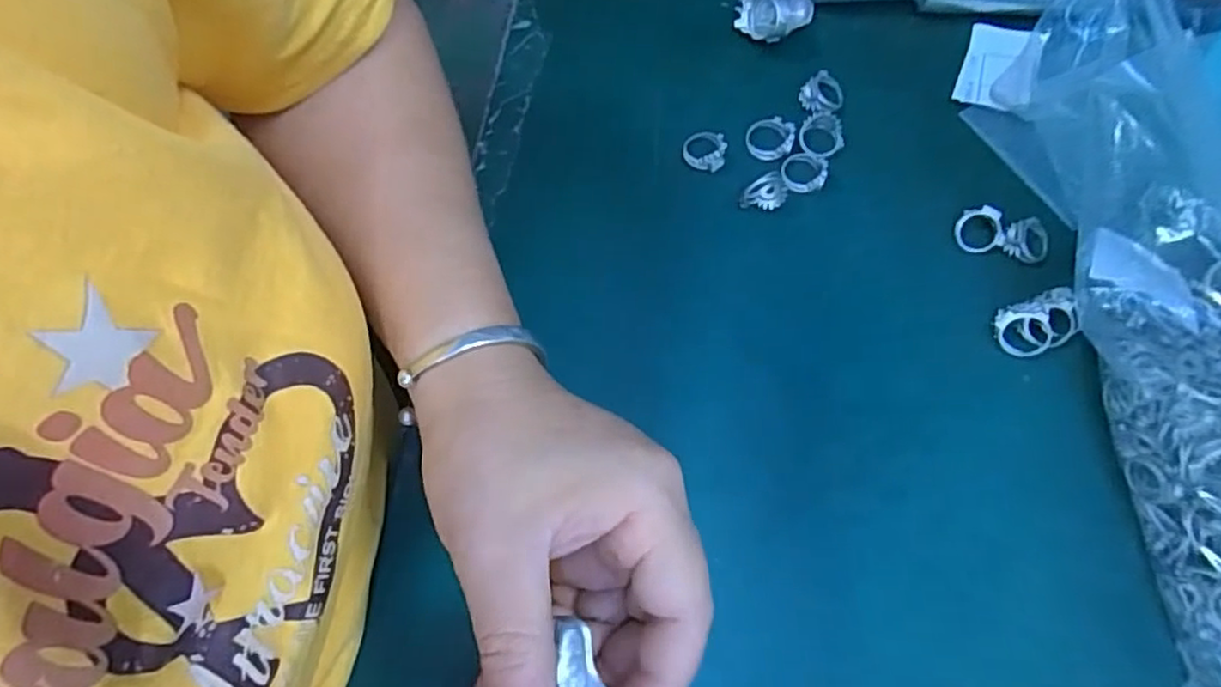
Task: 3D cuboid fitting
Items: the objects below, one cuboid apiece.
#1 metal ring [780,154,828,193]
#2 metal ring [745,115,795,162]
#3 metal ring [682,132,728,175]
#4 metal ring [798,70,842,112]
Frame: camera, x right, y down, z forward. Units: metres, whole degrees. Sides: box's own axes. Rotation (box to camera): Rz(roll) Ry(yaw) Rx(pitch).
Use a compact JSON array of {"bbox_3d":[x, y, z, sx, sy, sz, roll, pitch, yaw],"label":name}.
[{"bbox_3d":[0.095,-0.085,0.338,0.022,0.007,0.021,-1,77,15],"label":"metal ring"},{"bbox_3d":[0.080,-0.104,0.341,0.023,0.007,0.022,0,73,0],"label":"metal ring"},{"bbox_3d":[0.047,-0.097,0.342,0.021,0.007,0.019,15,73,4],"label":"metal ring"},{"bbox_3d":[0.108,-0.126,0.349,0.021,0.010,0.022,0,73,0],"label":"metal ring"}]

